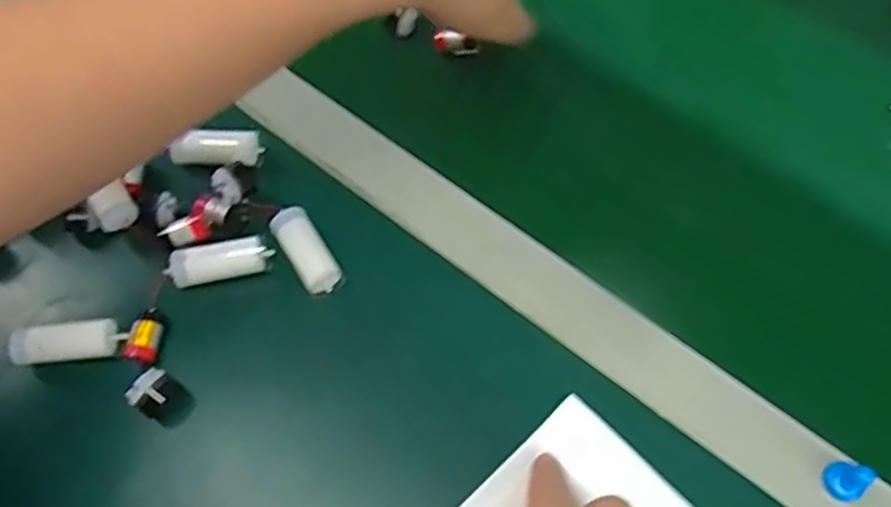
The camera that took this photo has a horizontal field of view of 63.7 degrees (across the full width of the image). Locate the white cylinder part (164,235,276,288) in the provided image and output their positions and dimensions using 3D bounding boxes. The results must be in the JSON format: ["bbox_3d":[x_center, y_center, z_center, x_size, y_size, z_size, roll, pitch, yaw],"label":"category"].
[{"bbox_3d":[-0.124,0.005,0.399,0.054,0.018,0.018,-14,65,-7],"label":"white cylinder part"}]

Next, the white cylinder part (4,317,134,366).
[{"bbox_3d":[-0.198,0.048,0.380,0.056,0.021,0.017,-7,64,-4],"label":"white cylinder part"}]

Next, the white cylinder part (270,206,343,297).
[{"bbox_3d":[-0.077,0.001,0.402,0.022,0.025,0.051,-29,68,-14],"label":"white cylinder part"}]

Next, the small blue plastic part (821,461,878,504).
[{"bbox_3d":[0.192,0.108,0.341,0.013,0.025,0.018,-15,65,-8],"label":"small blue plastic part"}]

